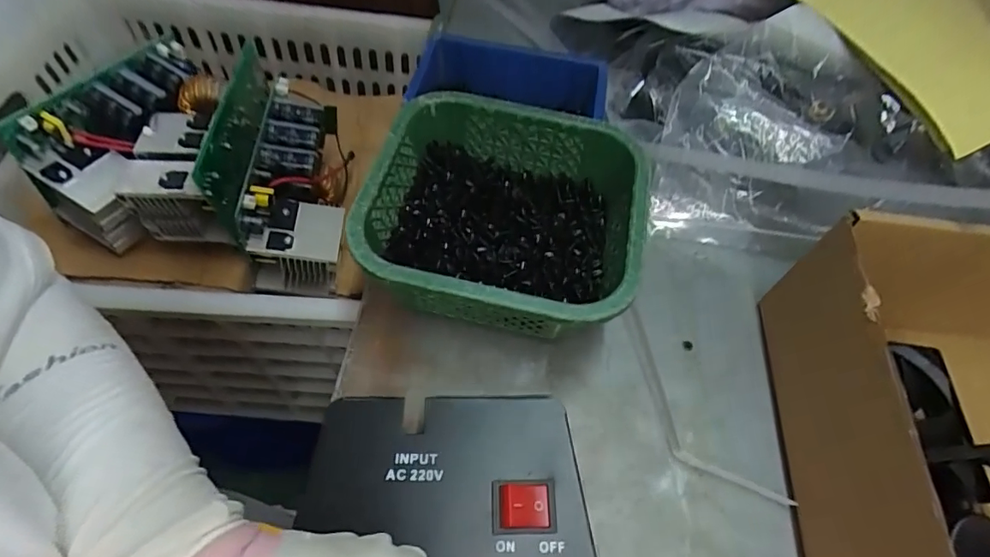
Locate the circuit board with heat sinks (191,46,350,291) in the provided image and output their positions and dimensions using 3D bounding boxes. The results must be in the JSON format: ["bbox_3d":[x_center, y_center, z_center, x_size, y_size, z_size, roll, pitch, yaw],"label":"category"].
[{"bbox_3d":[-0.186,-0.084,0.457,0.099,0.098,0.170,-2,57,-6],"label":"circuit board with heat sinks"}]

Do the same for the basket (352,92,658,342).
[{"bbox_3d":[0.006,-0.033,0.341,0.163,0.079,0.155,12,57,4],"label":"basket"}]

